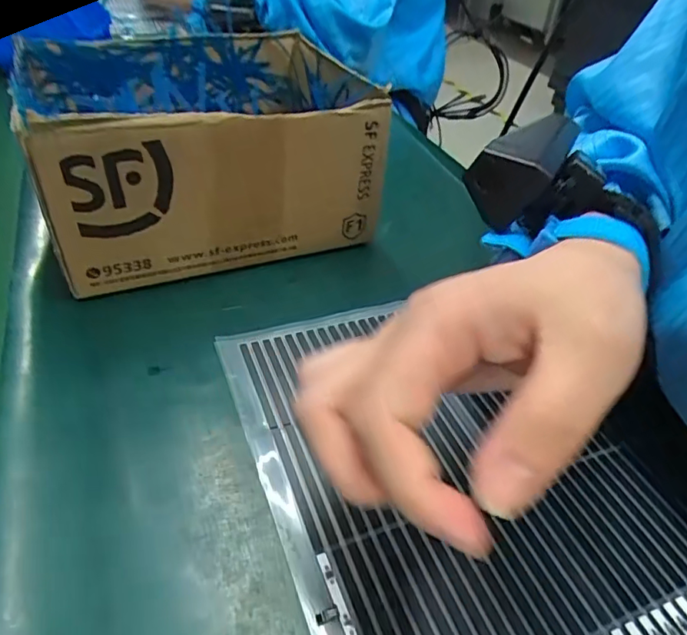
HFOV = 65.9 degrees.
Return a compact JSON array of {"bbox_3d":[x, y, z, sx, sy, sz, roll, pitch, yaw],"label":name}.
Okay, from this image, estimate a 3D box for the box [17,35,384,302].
[{"bbox_3d":[-0.094,-0.113,0.359,0.197,0.109,0.163,-9,42,-18],"label":"box"}]

